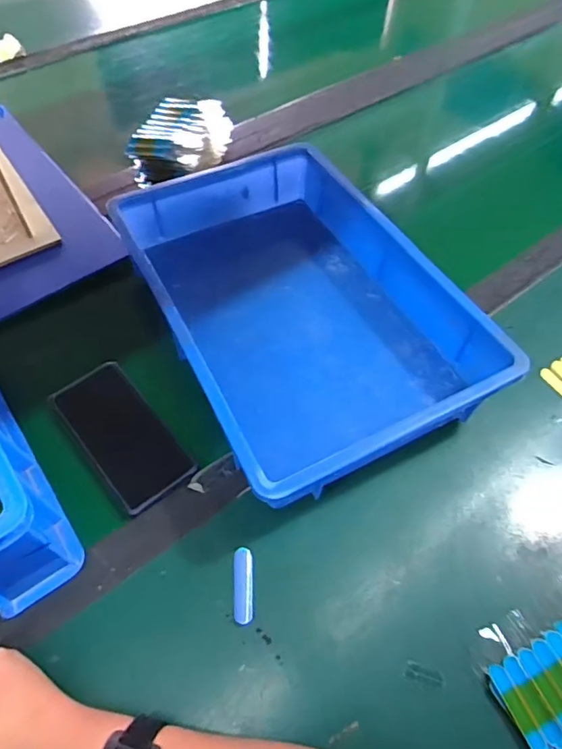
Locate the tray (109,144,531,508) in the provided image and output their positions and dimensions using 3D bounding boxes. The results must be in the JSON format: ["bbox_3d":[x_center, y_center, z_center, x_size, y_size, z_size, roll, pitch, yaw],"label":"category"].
[{"bbox_3d":[0.007,-0.095,0.582,0.288,0.078,0.454,-22,59,-15],"label":"tray"}]

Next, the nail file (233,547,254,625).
[{"bbox_3d":[-0.033,0.183,0.448,0.017,0.004,0.062,-2,56,-2],"label":"nail file"}]

